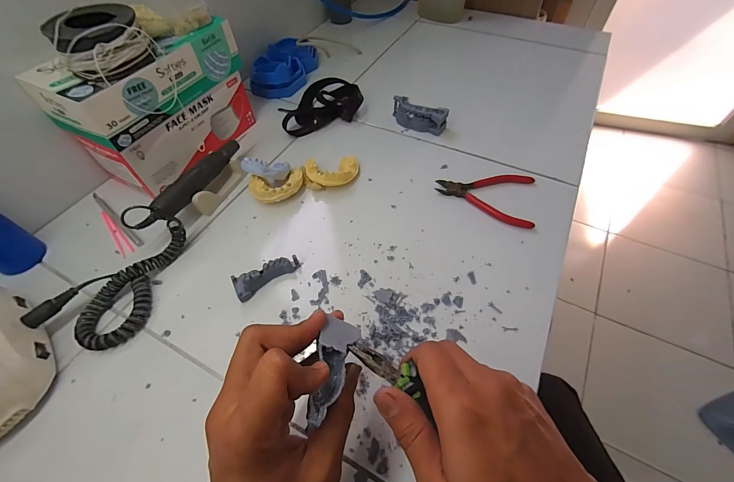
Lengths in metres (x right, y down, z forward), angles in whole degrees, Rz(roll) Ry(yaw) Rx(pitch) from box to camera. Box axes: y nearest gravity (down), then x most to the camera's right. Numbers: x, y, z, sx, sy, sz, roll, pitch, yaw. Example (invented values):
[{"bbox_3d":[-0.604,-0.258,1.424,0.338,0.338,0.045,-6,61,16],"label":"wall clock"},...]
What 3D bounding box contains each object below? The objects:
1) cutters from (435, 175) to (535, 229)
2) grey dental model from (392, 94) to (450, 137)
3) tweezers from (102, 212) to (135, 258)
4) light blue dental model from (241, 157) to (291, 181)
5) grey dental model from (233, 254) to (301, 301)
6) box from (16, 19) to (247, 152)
[{"bbox_3d":[0.154,-0.065,0.420,0.120,0.007,0.087,15,57,12],"label":"cutters"},{"bbox_3d":[0.079,-0.193,0.500,0.086,0.034,0.027,23,59,17],"label":"grey dental model"},{"bbox_3d":[-0.316,-0.011,0.404,0.014,0.005,0.088,-38,62,-22],"label":"tweezers"},{"bbox_3d":[-0.131,-0.094,0.414,0.060,0.024,0.028,7,54,-13],"label":"light blue dental model"},{"bbox_3d":[-0.109,0.035,0.348,0.071,0.023,0.024,-29,59,-17],"label":"grey dental model"},{"bbox_3d":[-0.271,-0.207,0.395,0.101,0.058,0.214,24,59,17],"label":"box"}]

